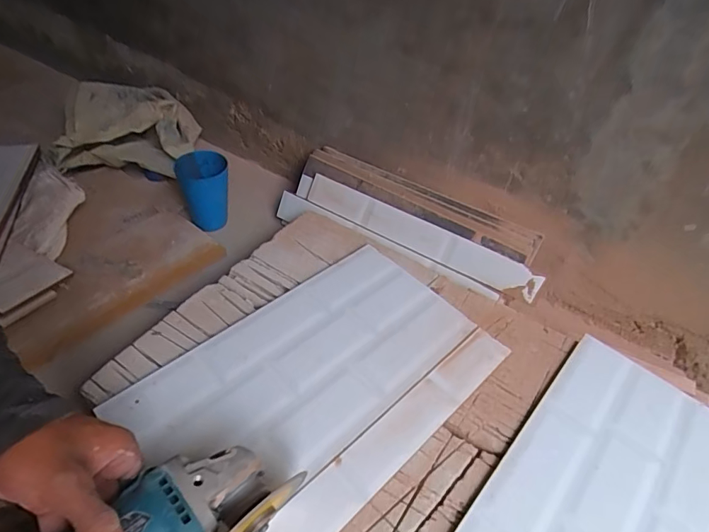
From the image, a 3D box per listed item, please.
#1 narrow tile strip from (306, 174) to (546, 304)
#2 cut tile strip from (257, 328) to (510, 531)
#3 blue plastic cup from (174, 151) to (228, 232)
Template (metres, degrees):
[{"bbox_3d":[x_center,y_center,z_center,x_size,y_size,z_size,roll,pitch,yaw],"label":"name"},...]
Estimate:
[{"bbox_3d":[0.094,-0.050,0.686,0.384,0.051,0.013,26,14,17],"label":"narrow tile strip"},{"bbox_3d":[0.028,0.183,0.449,0.386,0.006,0.053,-32,62,-30],"label":"cut tile strip"},{"bbox_3d":[-0.248,-0.121,0.737,0.080,0.109,0.077,-9,47,-16],"label":"blue plastic cup"}]

